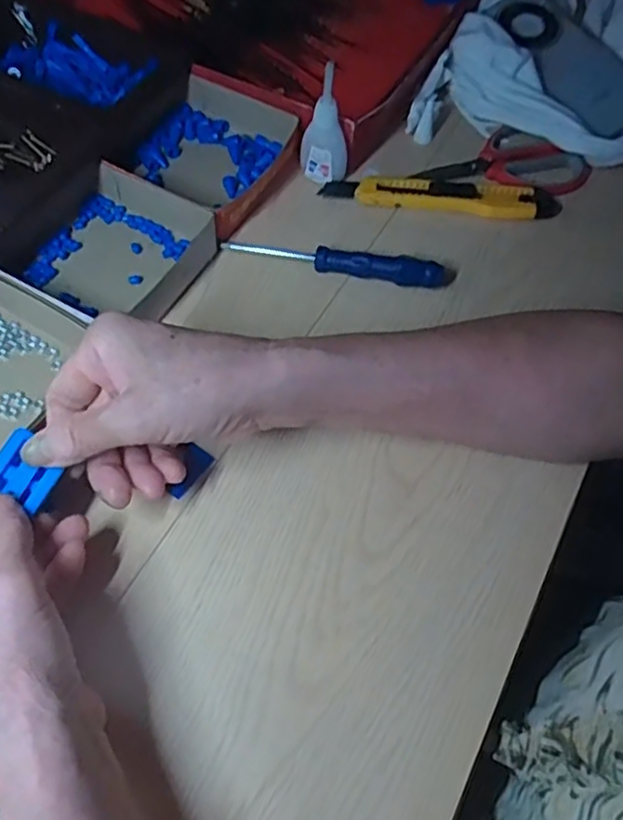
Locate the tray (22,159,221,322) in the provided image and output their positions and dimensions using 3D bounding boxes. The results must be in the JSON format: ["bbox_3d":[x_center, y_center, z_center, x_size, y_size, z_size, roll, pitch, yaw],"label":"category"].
[{"bbox_3d":[-0.133,-0.111,0.450,0.106,0.039,0.095,27,63,12],"label":"tray"}]

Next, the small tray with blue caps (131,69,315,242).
[{"bbox_3d":[-0.075,-0.198,0.496,0.117,0.038,0.123,29,64,12],"label":"small tray with blue caps"}]

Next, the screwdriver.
[{"bbox_3d":[0.019,-0.103,0.458,0.160,0.016,0.018,8,61,2],"label":"screwdriver"}]

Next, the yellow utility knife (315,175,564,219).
[{"bbox_3d":[0.100,-0.166,0.505,0.179,0.014,0.028,5,61,0],"label":"yellow utility knife"}]

